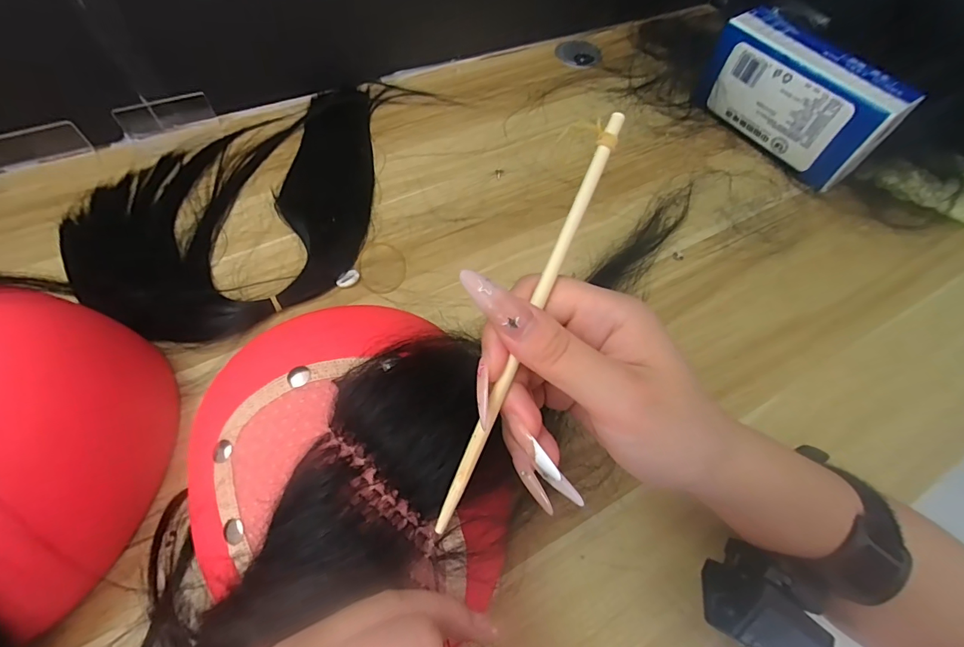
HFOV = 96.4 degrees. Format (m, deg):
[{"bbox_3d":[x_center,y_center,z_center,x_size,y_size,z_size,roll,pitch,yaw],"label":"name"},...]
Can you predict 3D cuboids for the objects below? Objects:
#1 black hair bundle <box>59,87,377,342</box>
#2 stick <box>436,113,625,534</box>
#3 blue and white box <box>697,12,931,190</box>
[{"bbox_3d":[-0.192,-0.109,0.383,0.297,0.010,0.216,-37,70,-21],"label":"black hair bundle"},{"bbox_3d":[0.019,-0.002,0.168,0.007,0.004,0.174,24,88,9],"label":"stick"},{"bbox_3d":[0.308,-0.227,0.432,0.056,0.088,0.181,-32,68,-19],"label":"blue and white box"}]

